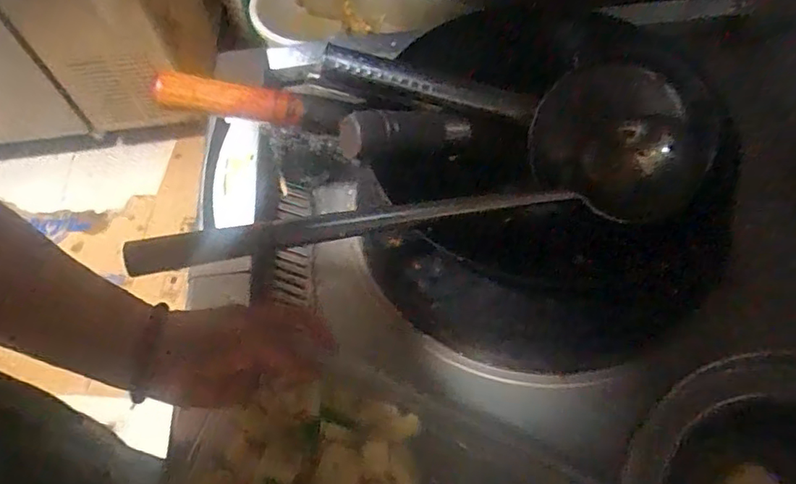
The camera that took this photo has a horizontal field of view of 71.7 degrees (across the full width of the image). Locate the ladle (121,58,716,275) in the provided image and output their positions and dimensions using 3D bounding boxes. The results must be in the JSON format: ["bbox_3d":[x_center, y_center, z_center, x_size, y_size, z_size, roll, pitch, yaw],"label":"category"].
[{"bbox_3d":[0.056,-0.042,0.487,0.552,0.094,0.129,-12,58,-21],"label":"ladle"}]

